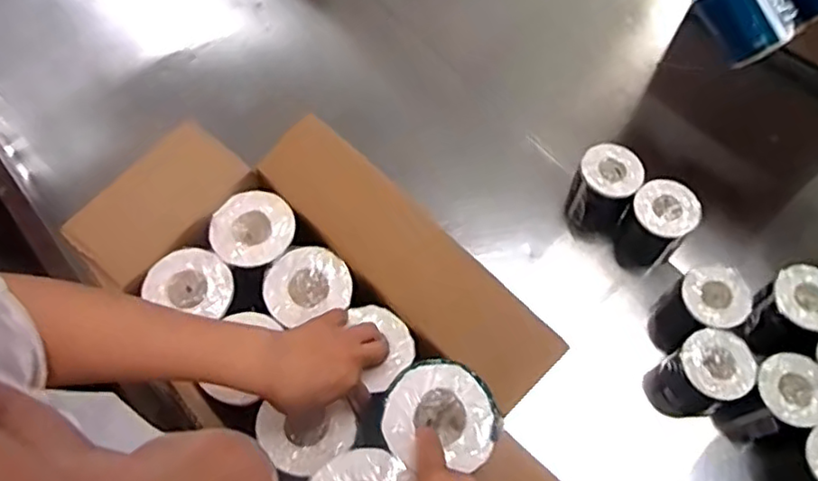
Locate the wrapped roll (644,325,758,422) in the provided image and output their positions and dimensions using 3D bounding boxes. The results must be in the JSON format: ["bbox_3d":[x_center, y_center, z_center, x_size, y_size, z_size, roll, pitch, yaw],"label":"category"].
[{"bbox_3d":[0.415,0.197,0.923,0.108,0.143,0.098,-25,67,-10],"label":"wrapped roll"}]

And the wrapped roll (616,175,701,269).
[{"bbox_3d":[0.387,-0.018,1.023,0.091,0.182,0.093,-1,65,1],"label":"wrapped roll"}]

